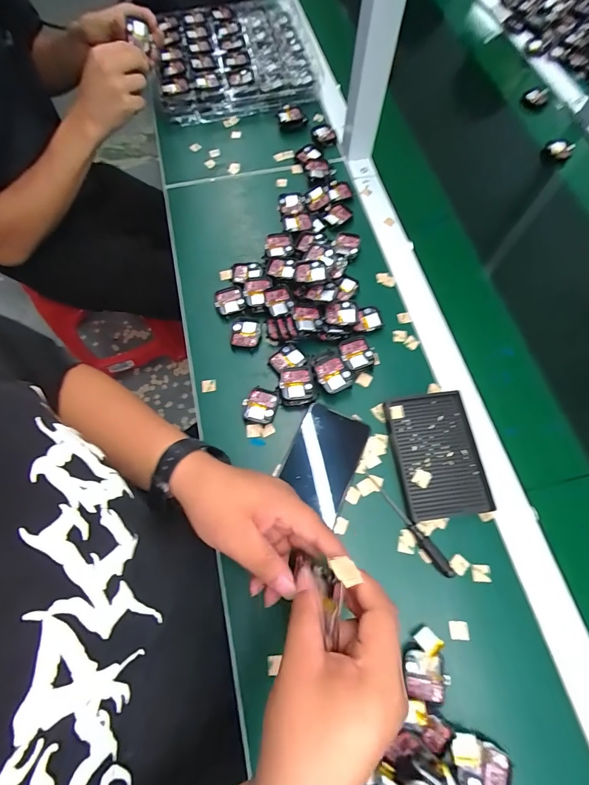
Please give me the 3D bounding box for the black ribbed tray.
[{"bbox_3d":[0.160,0.070,0.407,0.087,0.023,0.134,-7,69,-4],"label":"black ribbed tray"}]

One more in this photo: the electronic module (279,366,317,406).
[{"bbox_3d":[0.003,-0.008,0.434,0.041,0.014,0.047,-6,69,-3],"label":"electronic module"}]

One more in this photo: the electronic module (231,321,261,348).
[{"bbox_3d":[-0.063,-0.076,0.467,0.037,0.006,0.035,2,69,0],"label":"electronic module"}]

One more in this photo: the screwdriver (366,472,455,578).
[{"bbox_3d":[0.122,0.138,0.384,0.012,0.012,0.126,-32,72,-13],"label":"screwdriver"}]

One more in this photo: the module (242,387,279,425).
[{"bbox_3d":[-0.041,0.017,0.430,0.038,0.010,0.044,12,69,4],"label":"module"}]

